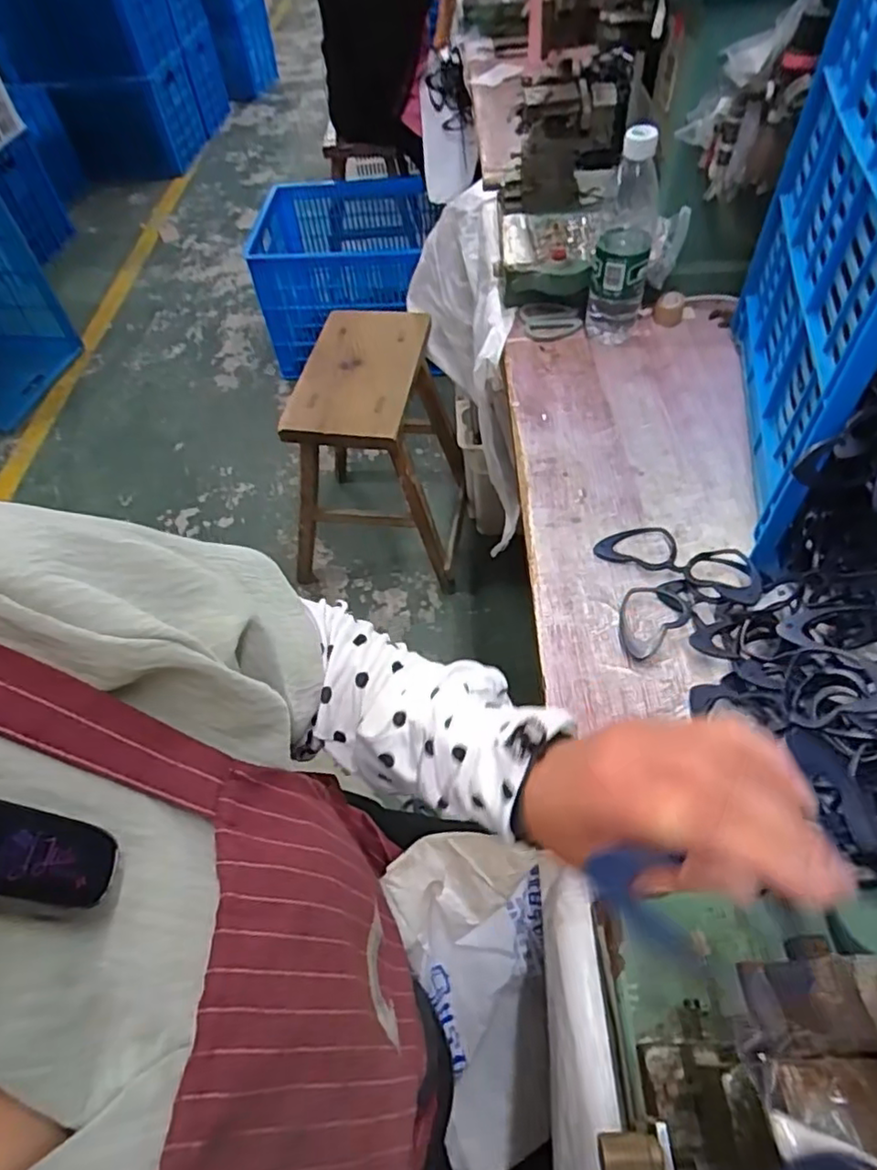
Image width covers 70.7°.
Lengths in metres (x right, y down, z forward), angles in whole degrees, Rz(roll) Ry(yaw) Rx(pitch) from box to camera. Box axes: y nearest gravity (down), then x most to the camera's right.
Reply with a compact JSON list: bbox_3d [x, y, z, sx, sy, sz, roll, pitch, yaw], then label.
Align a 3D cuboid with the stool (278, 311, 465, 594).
[{"bbox_3d":[-0.125,-0.287,1.363,0.341,0.449,0.375,1,53,5],"label":"stool"}]

